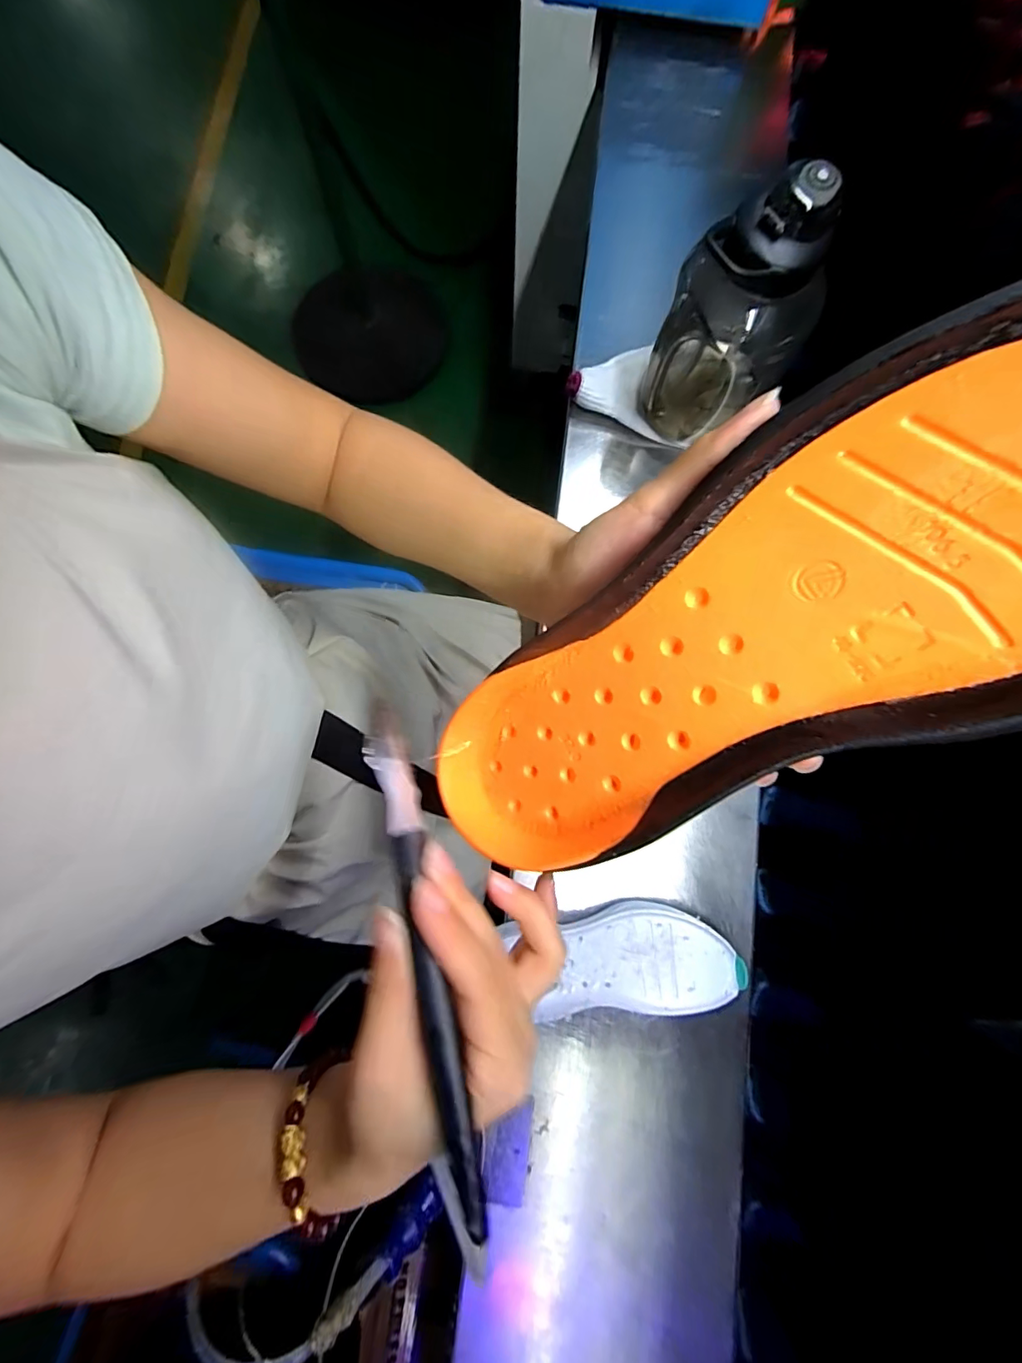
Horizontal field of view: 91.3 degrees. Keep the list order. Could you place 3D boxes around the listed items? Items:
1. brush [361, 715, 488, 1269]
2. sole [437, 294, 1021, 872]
[{"bbox_3d":[-0.034,0.095,0.184,0.016,0.009,0.185,-14,70,-4],"label":"brush"},{"bbox_3d":[0.078,-0.010,0.178,0.301,0.025,0.104,-35,79,34],"label":"sole"}]

